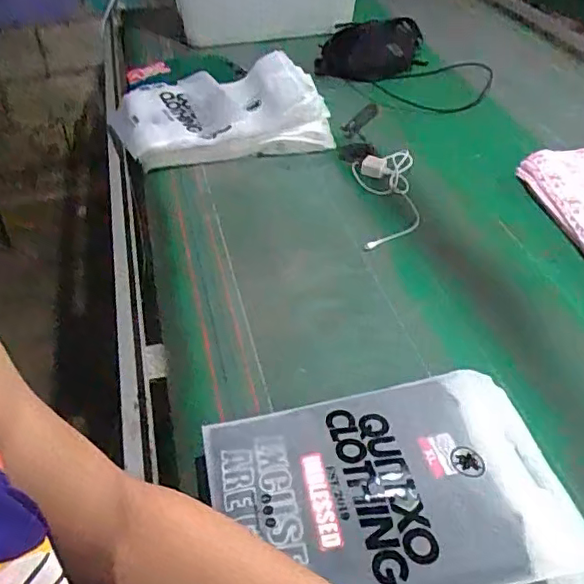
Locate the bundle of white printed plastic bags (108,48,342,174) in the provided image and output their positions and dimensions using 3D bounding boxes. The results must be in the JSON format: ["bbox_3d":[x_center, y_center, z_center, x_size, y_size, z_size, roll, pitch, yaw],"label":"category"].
[{"bbox_3d":[-0.163,-0.414,1.272,0.443,0.123,0.324,-5,43,-5],"label":"bundle of white printed plastic bags"}]

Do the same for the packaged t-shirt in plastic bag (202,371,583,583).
[{"bbox_3d":[0.101,0.209,0.604,0.363,0.061,0.254,-8,43,-8],"label":"packaged t-shirt in plastic bag"}]

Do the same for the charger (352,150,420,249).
[{"bbox_3d":[0.175,-0.177,1.059,0.114,0.039,0.282,1,42,1],"label":"charger"}]

